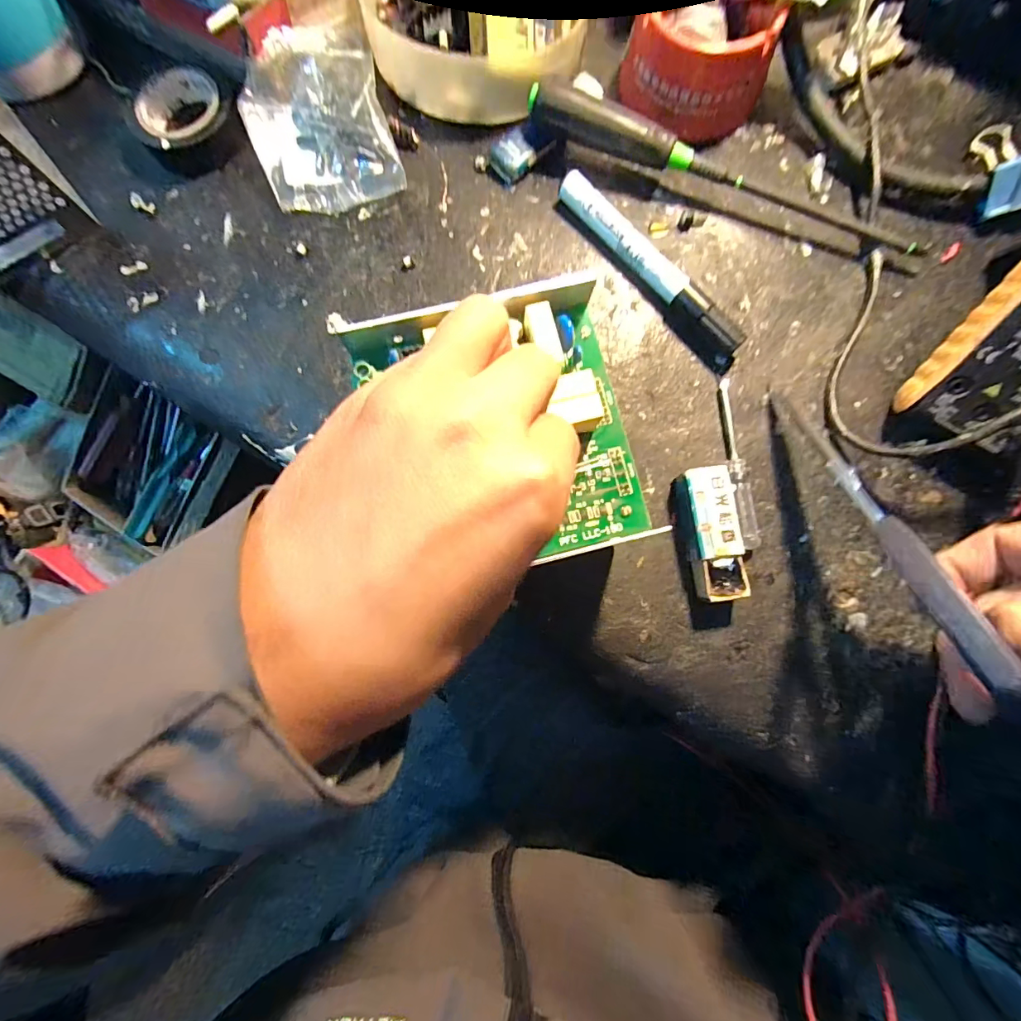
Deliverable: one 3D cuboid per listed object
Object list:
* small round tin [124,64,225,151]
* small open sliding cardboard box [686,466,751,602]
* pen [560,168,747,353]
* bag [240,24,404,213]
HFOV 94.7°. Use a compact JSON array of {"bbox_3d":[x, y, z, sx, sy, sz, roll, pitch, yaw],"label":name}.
[{"bbox_3d":[-0.203,-0.243,0.289,0.055,0.018,0.053,0,82,1],"label":"small round tin"},{"bbox_3d":[0.104,0.013,0.247,0.026,0.021,0.066,-7,82,0],"label":"small open sliding cardboard box"},{"bbox_3d":[0.079,-0.141,0.272,0.017,0.017,0.138,-43,83,-5],"label":"pen"},{"bbox_3d":[-0.113,-0.230,0.281,0.077,0.018,0.094,-16,101,-1],"label":"bag"}]

